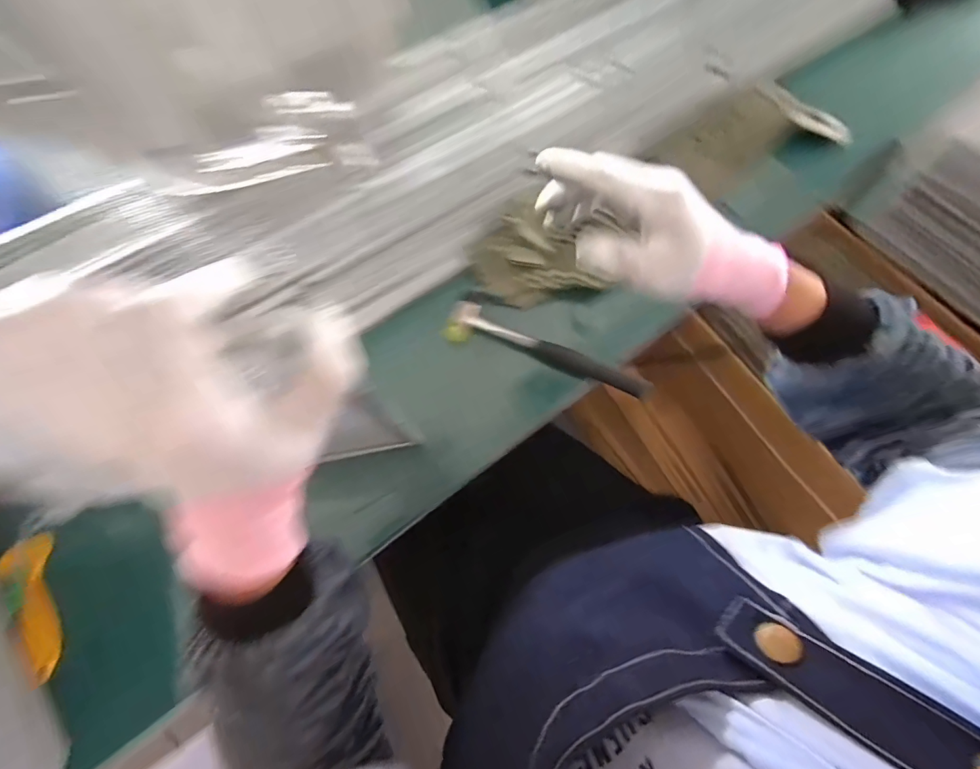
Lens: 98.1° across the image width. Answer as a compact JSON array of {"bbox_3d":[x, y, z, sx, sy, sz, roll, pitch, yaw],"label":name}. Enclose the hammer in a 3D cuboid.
[{"bbox_3d":[0.069,-0.041,0.494,0.241,0.023,0.064,24,74,6],"label":"hammer"}]

